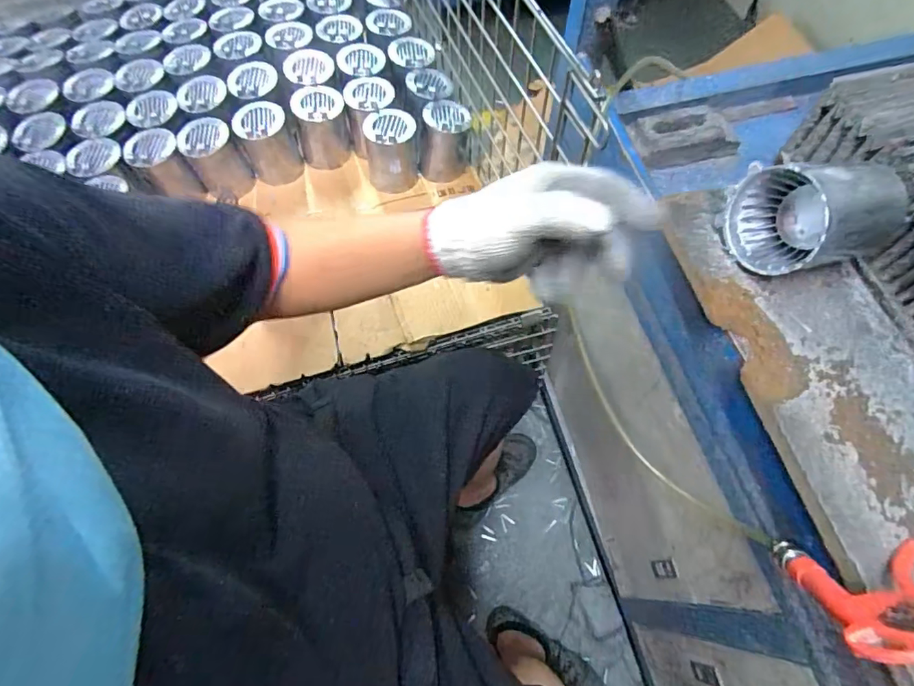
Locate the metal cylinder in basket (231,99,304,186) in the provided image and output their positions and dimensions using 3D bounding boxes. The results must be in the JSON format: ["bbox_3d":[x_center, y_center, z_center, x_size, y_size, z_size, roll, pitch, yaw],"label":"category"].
[{"bbox_3d":[-0.340,-0.362,0.900,0.090,0.114,0.087,-19,65,-7],"label":"metal cylinder in basket"}]

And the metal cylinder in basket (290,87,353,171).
[{"bbox_3d":[-0.249,-0.396,0.918,0.097,0.117,0.082,-18,65,-7],"label":"metal cylinder in basket"}]

